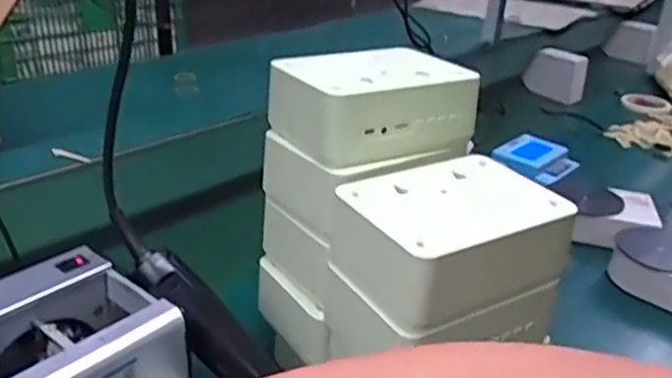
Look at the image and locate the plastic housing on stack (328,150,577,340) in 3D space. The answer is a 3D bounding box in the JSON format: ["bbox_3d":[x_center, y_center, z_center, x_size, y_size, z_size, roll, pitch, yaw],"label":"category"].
[{"bbox_3d":[0.079,0.033,0.449,0.136,0.059,0.112,-15,32,-31],"label":"plastic housing on stack"}]

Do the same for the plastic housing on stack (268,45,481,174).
[{"bbox_3d":[0.032,-0.070,0.507,0.139,0.062,0.098,-13,31,-29],"label":"plastic housing on stack"}]

